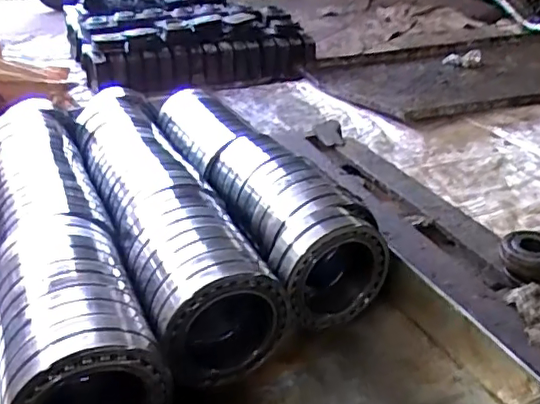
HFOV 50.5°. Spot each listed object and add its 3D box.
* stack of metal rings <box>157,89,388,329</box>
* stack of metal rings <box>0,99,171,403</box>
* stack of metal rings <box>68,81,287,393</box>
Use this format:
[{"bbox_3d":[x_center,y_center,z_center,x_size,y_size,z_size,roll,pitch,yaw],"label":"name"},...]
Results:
[{"bbox_3d":[-0.049,-0.033,1.289,0.218,0.225,0.767,-14,27,-23],"label":"stack of metal rings"},{"bbox_3d":[-0.458,0.054,1.180,0.217,0.239,1.092,-13,32,-22],"label":"stack of metal rings"},{"bbox_3d":[-0.284,-0.004,1.289,0.222,0.217,1.027,-14,27,-23],"label":"stack of metal rings"}]

